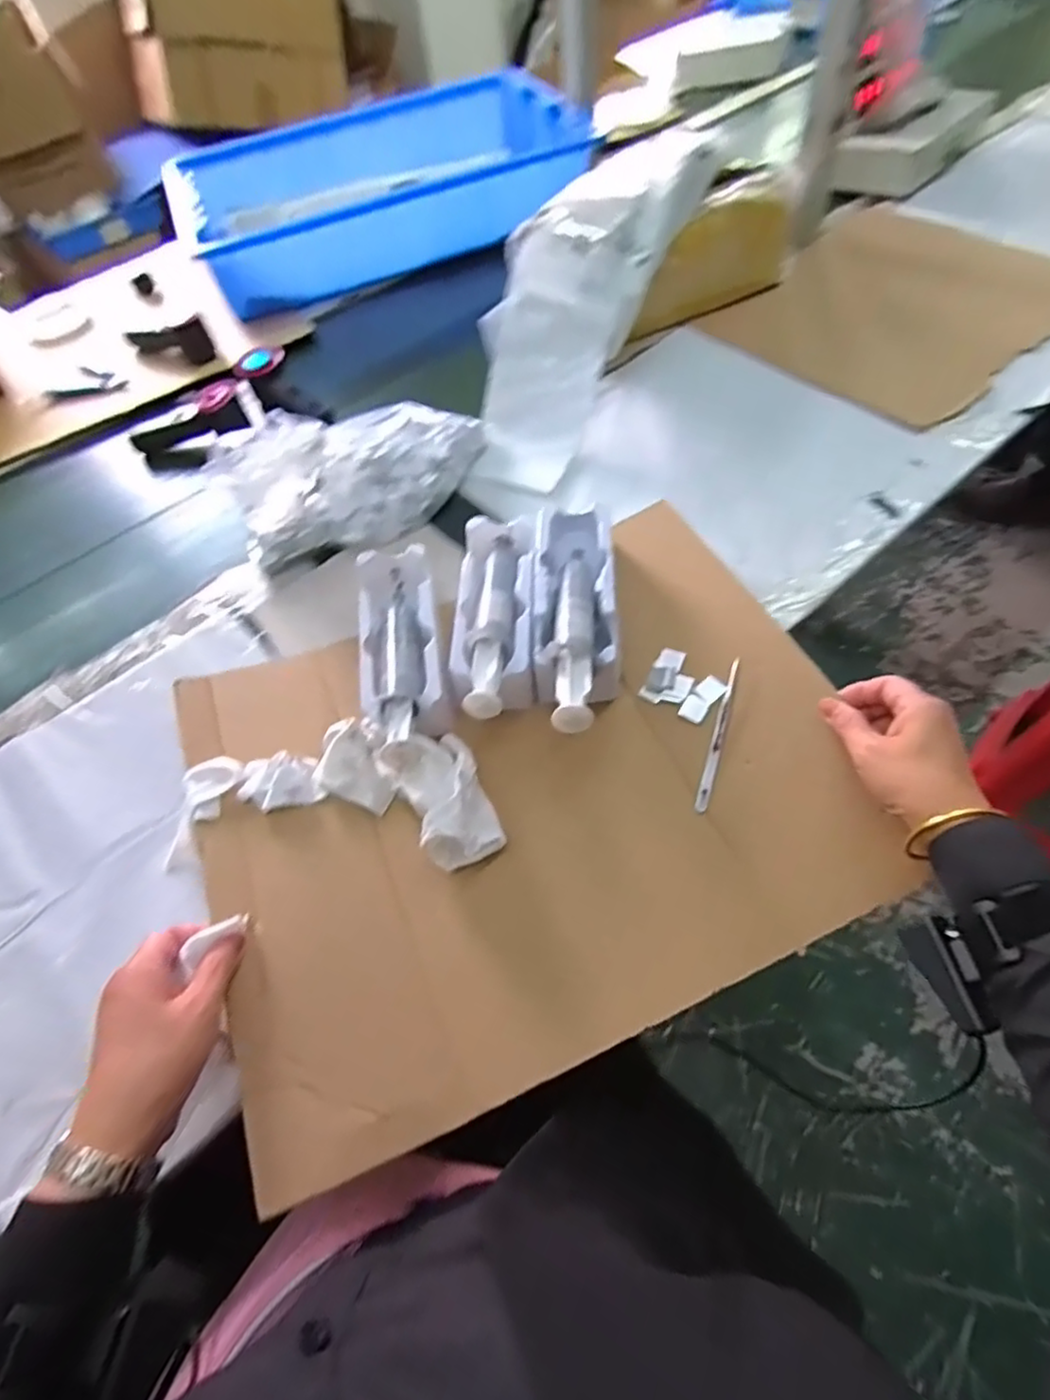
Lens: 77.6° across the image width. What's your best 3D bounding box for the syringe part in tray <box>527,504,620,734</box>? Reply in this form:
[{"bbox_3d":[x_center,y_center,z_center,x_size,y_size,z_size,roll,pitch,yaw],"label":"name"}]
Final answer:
[{"bbox_3d":[0.041,-0.070,0.569,0.074,0.079,0.246,-1,56,-2],"label":"syringe part in tray"}]

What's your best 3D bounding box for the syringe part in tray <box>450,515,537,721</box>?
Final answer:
[{"bbox_3d":[-0.025,-0.075,0.590,0.074,0.060,0.231,-2,58,5],"label":"syringe part in tray"}]

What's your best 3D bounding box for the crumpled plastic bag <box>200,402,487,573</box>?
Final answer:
[{"bbox_3d":[-0.179,-0.255,0.698,0.275,0.106,0.147,-23,59,-16],"label":"crumpled plastic bag"}]

